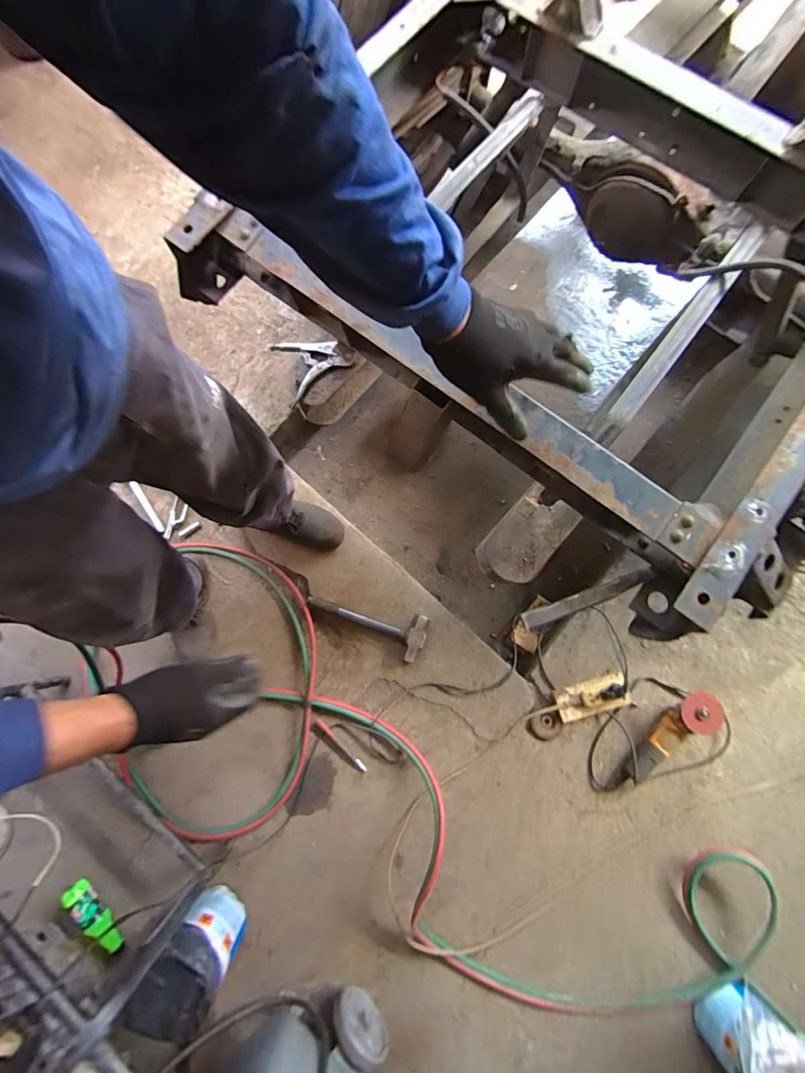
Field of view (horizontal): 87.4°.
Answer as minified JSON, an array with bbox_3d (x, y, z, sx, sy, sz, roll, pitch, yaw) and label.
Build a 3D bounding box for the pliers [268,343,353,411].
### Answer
[{"bbox_3d":[-0.216,-0.426,1.036,0.187,0.039,0.164,-21,81,-3],"label":"pliers"}]

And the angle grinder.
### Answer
[{"bbox_3d":[0.690,0.521,1.087,0.291,0.073,0.091,-45,79,5],"label":"angle grinder"}]

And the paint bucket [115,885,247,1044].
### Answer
[{"bbox_3d":[-0.482,0.984,0.984,0.153,0.208,0.185,32,82,7],"label":"paint bucket"}]

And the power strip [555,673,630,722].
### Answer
[{"bbox_3d":[0.510,0.430,1.119,0.197,0.066,0.089,-19,80,-2],"label":"power strip"}]

